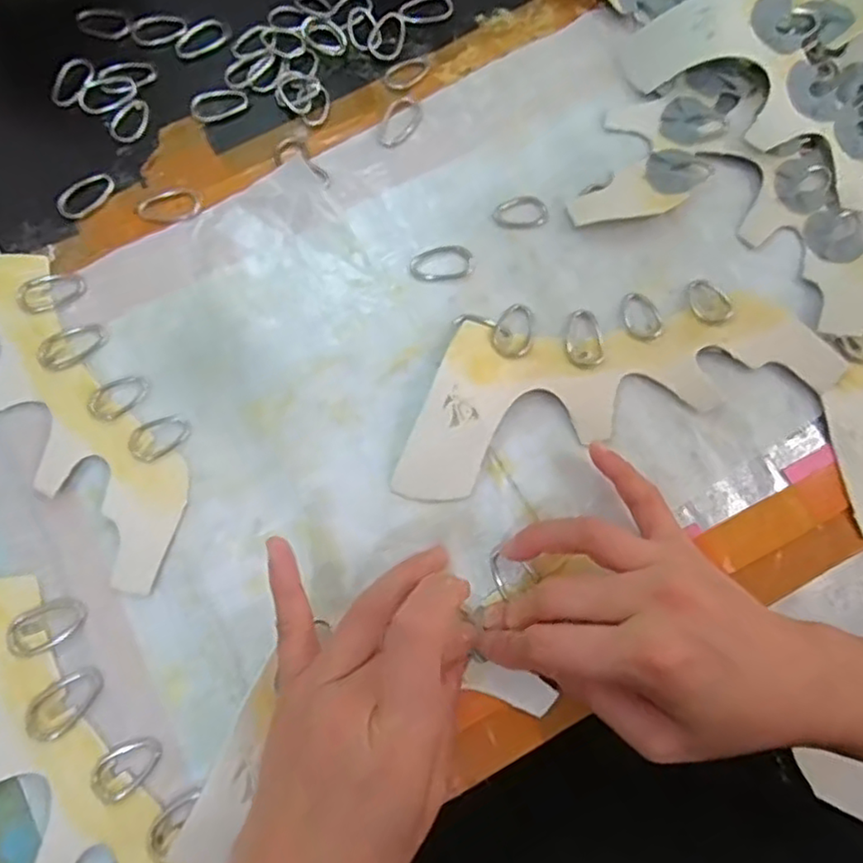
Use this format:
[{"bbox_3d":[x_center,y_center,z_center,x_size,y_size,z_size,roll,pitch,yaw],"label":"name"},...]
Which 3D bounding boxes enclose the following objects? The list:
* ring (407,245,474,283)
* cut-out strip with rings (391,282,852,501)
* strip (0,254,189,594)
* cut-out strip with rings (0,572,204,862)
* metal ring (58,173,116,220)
[{"bbox_3d":[0.006,-0.091,0.354,0.035,0.004,0.019,-10,75,-3],"label":"ring"},{"bbox_3d":[0.090,-0.030,0.333,0.224,0.012,0.083,-12,75,-4],"label":"cut-out strip with rings"},{"bbox_3d":[-0.195,-0.026,0.336,0.220,0.006,0.083,41,78,10],"label":"strip"},{"bbox_3d":[-0.173,0.137,0.291,0.214,0.010,0.085,39,78,10],"label":"cut-out strip with rings"},{"bbox_3d":[-0.193,-0.132,0.366,0.033,0.008,0.015,-31,77,-9],"label":"metal ring"}]

